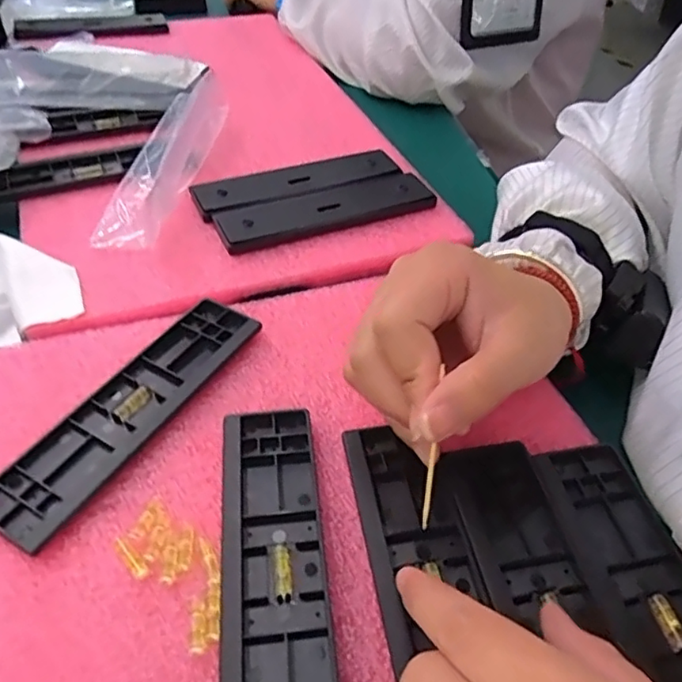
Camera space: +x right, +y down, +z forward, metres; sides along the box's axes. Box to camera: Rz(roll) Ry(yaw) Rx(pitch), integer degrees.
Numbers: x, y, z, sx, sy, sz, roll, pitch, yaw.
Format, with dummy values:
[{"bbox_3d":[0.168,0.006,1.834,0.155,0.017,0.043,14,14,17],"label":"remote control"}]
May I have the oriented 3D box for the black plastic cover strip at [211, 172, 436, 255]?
[{"bbox_3d":[-0.010,-0.096,0.423,0.158,0.009,0.043,-17,48,-18],"label":"black plastic cover strip"}]

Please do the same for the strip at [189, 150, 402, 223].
[{"bbox_3d":[-0.032,-0.124,0.449,0.159,0.008,0.048,-18,49,-19],"label":"strip"}]

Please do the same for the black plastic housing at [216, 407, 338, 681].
[{"bbox_3d":[-0.028,0.094,0.241,0.043,0.008,0.159,-4,46,-6],"label":"black plastic housing"}]

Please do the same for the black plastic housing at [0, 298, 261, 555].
[{"bbox_3d":[-0.103,0.033,0.298,0.041,0.009,0.158,24,49,20],"label":"black plastic housing"}]

